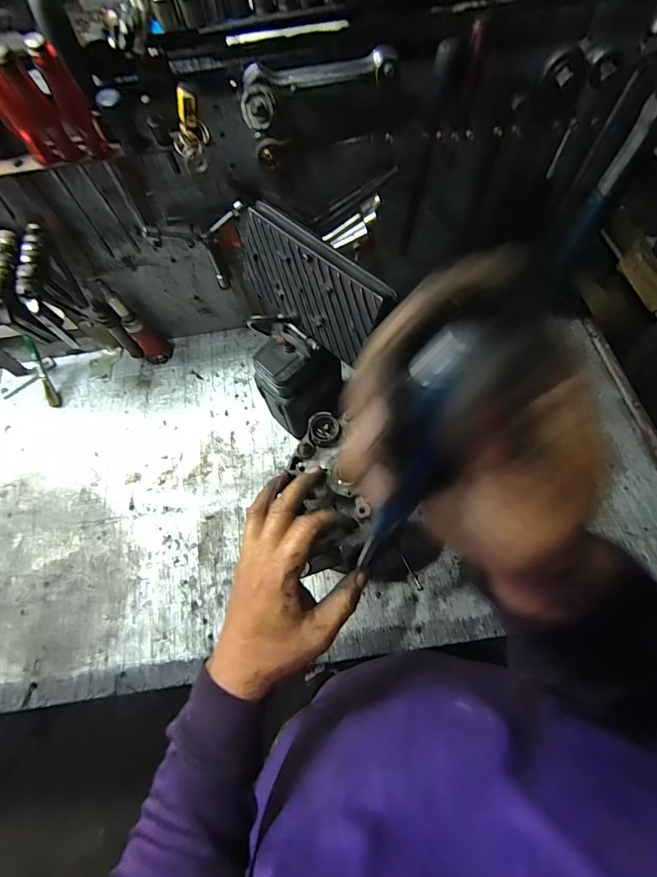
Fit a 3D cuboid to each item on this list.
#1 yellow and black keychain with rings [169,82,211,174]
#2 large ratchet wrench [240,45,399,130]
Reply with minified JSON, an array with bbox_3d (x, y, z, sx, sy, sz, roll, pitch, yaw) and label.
[{"bbox_3d":[-0.144,-0.319,0.406,0.043,0.069,0.017,7,36,6],"label":"yellow and black keychain with rings"},{"bbox_3d":[-0.009,-0.361,0.400,0.162,0.029,0.052,-11,65,-2],"label":"large ratchet wrench"}]

